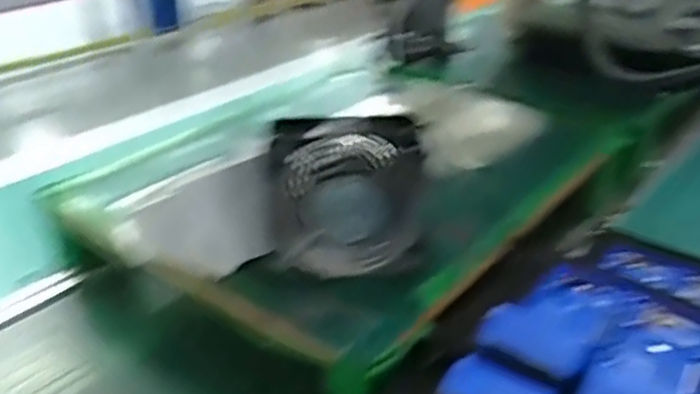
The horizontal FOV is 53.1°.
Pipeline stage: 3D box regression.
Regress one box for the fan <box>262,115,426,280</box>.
[{"bbox_3d":[-0.005,0.002,0.667,0.152,0.141,0.072,-1,29,0],"label":"fan"}]

